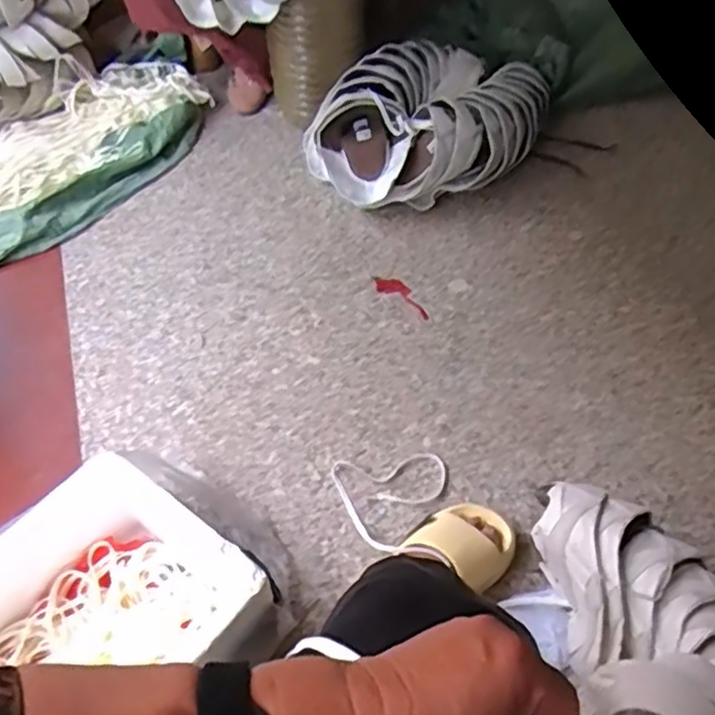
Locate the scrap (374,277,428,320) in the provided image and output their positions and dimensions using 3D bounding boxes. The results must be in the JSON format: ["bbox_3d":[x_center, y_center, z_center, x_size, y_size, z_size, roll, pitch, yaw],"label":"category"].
[{"bbox_3d":[0.078,-0.104,1.178,0.118,0.004,0.042,30,57,24],"label":"scrap"}]

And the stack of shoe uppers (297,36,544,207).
[{"bbox_3d":[0.141,-0.451,1.351,0.341,0.163,0.433,35,59,27],"label":"stack of shoe uppers"}]

